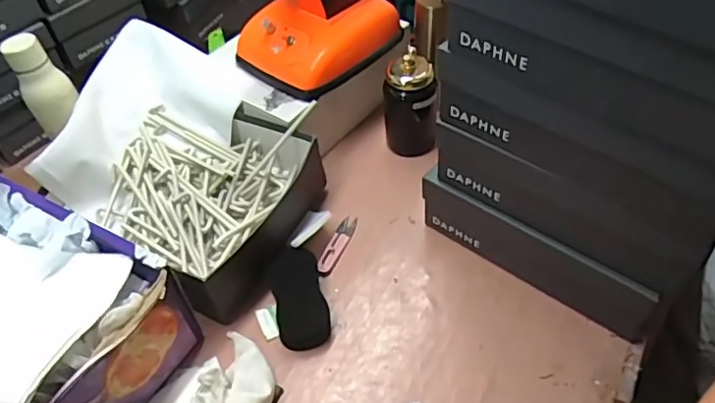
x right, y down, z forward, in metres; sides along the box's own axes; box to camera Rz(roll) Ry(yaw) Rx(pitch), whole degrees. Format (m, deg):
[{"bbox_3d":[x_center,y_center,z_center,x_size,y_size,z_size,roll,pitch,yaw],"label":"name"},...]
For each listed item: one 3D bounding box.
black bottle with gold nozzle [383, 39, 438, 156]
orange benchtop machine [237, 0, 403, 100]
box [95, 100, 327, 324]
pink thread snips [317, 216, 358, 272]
[{"bbox_3d":[0.078,-0.142,0.861,0.075,0.155,0.060,-3,48,3],"label":"black bottle with gold nozzle"},{"bbox_3d":[-0.062,-0.297,0.828,0.217,0.203,0.166,-32,53,-21],"label":"orange benchtop machine"},{"bbox_3d":[-0.219,-0.001,0.792,0.280,0.098,0.274,16,52,19],"label":"box"},{"bbox_3d":[-0.028,0.057,0.798,0.023,0.005,0.103,26,48,8],"label":"pink thread snips"}]

